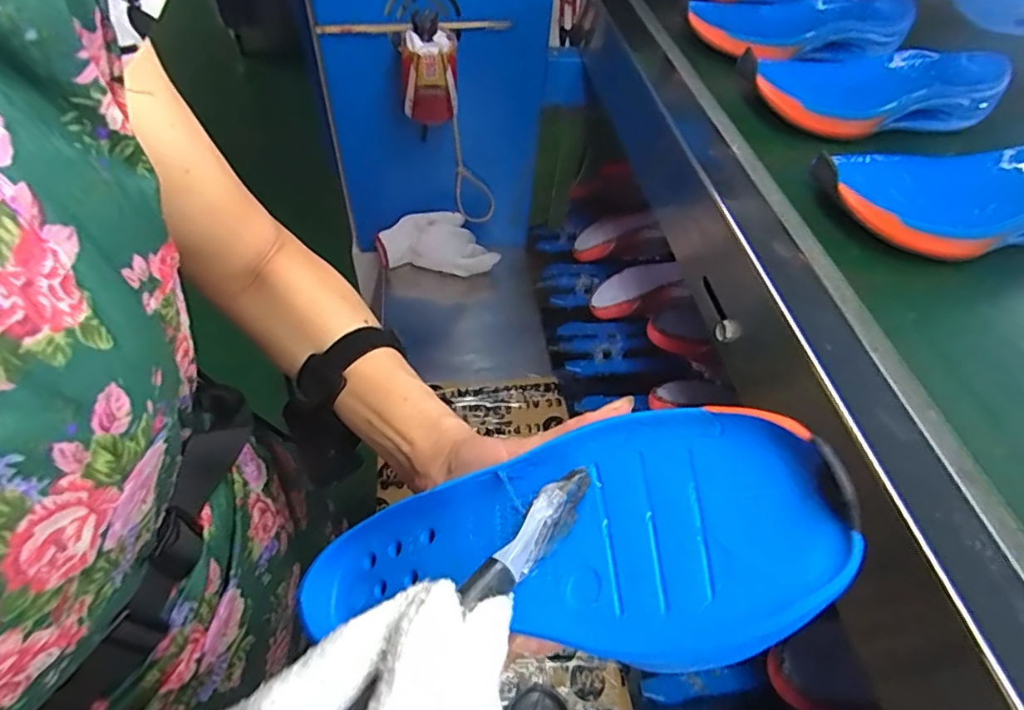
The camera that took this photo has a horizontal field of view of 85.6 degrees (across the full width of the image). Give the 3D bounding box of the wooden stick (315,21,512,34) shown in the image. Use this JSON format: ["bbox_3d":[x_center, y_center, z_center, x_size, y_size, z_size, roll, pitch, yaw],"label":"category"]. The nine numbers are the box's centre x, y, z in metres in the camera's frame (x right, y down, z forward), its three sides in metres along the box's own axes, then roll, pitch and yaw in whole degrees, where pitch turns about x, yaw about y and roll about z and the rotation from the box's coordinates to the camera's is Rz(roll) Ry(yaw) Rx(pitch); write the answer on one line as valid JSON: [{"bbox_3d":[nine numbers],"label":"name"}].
[{"bbox_3d":[-0.117,-0.392,0.662,0.230,0.016,0.008,-1,49,-6],"label":"wooden stick"}]

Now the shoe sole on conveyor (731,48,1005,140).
[{"bbox_3d":[0.310,-0.236,0.490,0.232,0.046,0.105,-9,50,-12],"label":"shoe sole on conveyor"}]

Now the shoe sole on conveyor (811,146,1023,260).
[{"bbox_3d":[0.328,-0.111,0.394,0.231,0.044,0.096,-6,50,-10],"label":"shoe sole on conveyor"}]

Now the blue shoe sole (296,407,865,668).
[{"bbox_3d":[0.006,0.082,0.244,0.247,0.043,0.095,-16,40,31],"label":"blue shoe sole"}]

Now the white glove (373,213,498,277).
[{"bbox_3d":[-0.113,-0.178,0.858,0.185,0.075,0.074,7,49,2],"label":"white glove"}]

